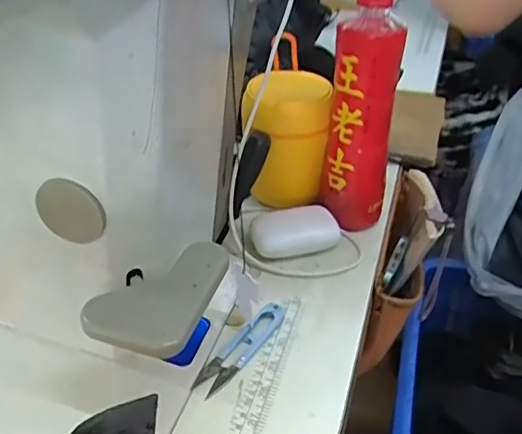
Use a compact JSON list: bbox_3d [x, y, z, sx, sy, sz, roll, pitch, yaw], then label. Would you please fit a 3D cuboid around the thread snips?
[{"bbox_3d":[-0.015,0.101,0.472,0.025,0.011,0.101,22,41,29],"label":"thread snips"}]

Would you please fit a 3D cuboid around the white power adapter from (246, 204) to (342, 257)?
[{"bbox_3d":[0.032,0.015,0.565,0.084,0.042,0.033,-7,35,-8],"label":"white power adapter"}]

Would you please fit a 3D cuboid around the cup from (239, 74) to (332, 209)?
[{"bbox_3d":[0.025,-0.079,0.599,0.080,0.117,0.073,4,35,6],"label":"cup"}]

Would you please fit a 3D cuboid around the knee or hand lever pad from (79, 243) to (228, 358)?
[{"bbox_3d":[-0.067,0.050,0.404,0.067,0.015,0.099,12,36,17],"label":"knee or hand lever pad"}]

